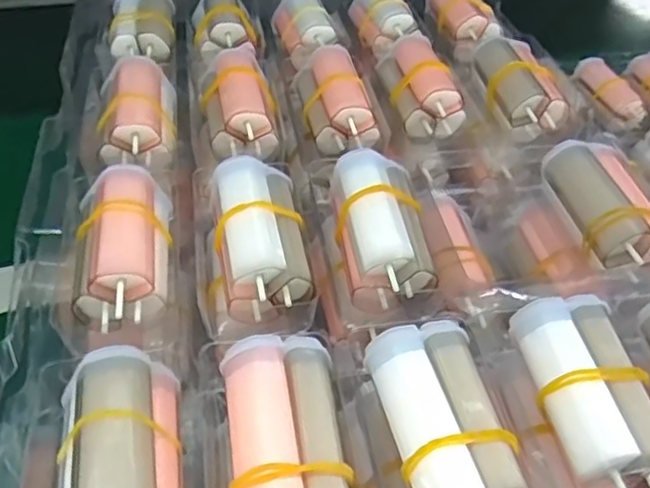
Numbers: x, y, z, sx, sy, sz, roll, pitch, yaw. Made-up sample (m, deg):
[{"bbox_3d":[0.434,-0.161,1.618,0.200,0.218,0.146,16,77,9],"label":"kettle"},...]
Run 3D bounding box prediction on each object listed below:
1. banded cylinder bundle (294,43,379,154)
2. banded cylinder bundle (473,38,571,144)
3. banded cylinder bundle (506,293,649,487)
[{"bbox_3d":[0.004,-0.078,0.335,0.030,0.024,0.062,-8,46,-13],"label":"banded cylinder bundle"},{"bbox_3d":[0.106,-0.088,0.351,0.034,0.028,0.063,-3,45,-8],"label":"banded cylinder bundle"},{"bbox_3d":[0.089,0.049,0.209,0.032,0.019,0.070,-4,45,-9],"label":"banded cylinder bundle"}]

